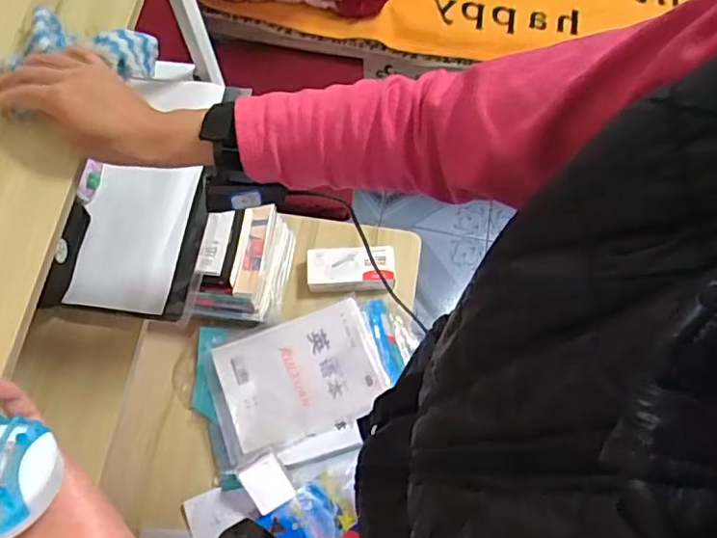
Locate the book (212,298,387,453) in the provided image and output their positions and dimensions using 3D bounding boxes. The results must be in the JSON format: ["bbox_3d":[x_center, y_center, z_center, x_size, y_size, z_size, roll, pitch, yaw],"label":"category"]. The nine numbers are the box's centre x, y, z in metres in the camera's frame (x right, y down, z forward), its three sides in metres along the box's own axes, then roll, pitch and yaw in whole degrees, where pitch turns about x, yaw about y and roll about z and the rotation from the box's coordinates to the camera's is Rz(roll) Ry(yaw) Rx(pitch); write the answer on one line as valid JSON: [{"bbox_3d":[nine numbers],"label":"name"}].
[{"bbox_3d":[-0.094,0.176,1.003,0.255,0.017,0.191,-19,71,-11],"label":"book"}]

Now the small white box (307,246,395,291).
[{"bbox_3d":[-0.013,0.002,1.088,0.155,0.059,0.070,-2,69,-3],"label":"small white box"}]

